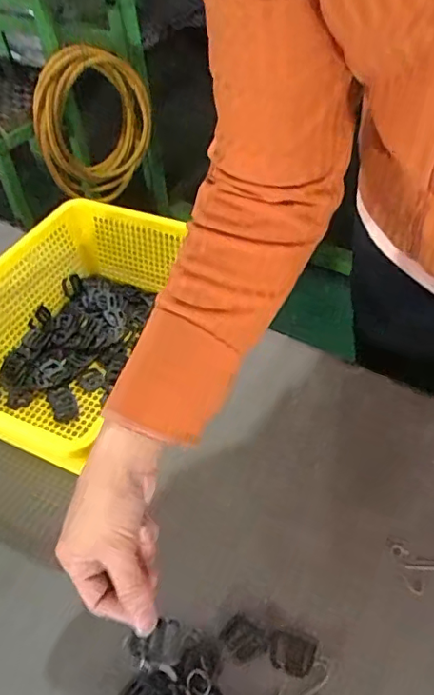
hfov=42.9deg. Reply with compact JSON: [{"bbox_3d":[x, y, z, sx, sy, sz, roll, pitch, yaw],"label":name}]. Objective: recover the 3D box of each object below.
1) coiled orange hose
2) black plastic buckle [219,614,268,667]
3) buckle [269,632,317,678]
[{"bbox_3d":[-0.336,-0.604,1.542,0.083,0.398,0.367,27,55,27],"label":"coiled orange hose"},{"bbox_3d":[0.019,0.214,0.406,0.027,0.004,0.031,-33,52,-23],"label":"black plastic buckle"},{"bbox_3d":[0.054,0.220,0.398,0.031,0.004,0.026,15,50,19],"label":"buckle"}]

